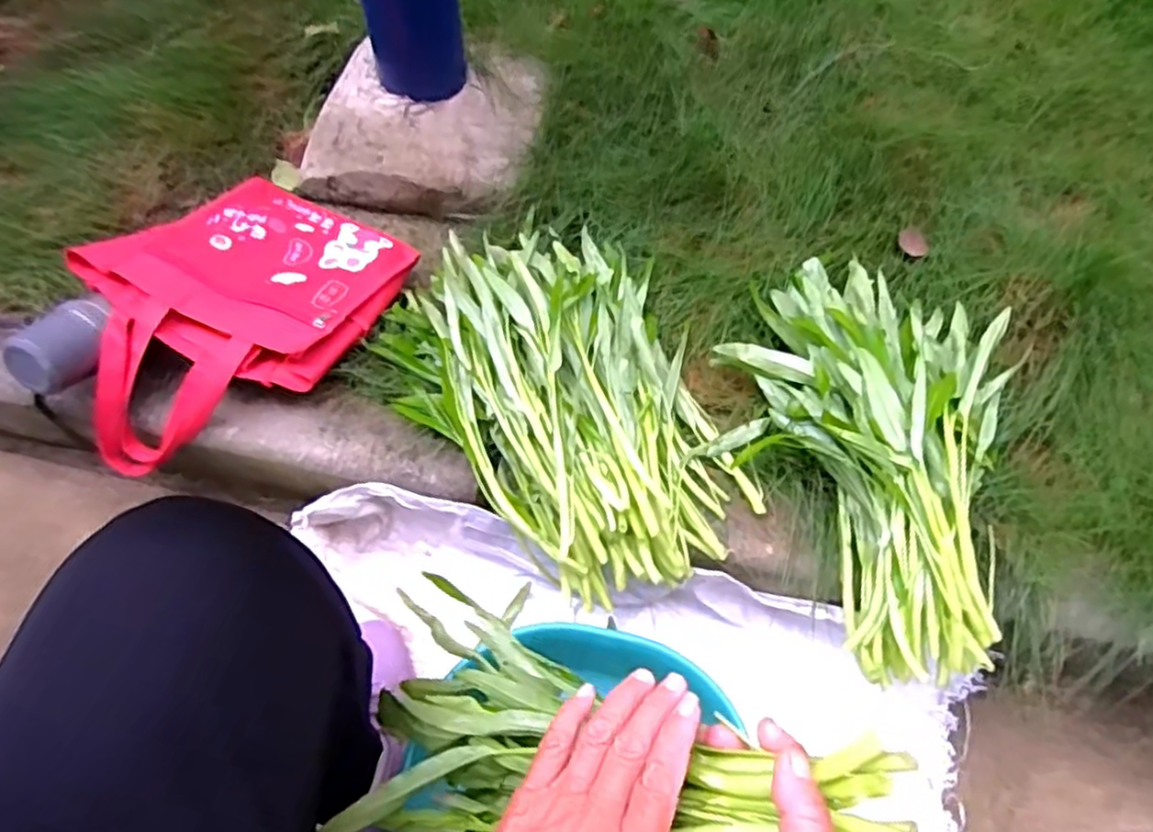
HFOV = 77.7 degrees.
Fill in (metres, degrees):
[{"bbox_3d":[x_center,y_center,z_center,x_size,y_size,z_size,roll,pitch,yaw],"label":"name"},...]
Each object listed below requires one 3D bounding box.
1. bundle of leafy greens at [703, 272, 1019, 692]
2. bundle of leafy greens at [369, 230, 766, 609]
[{"bbox_3d":[0.283,0.011,0.740,0.254,0.130,0.469,10,63,3],"label":"bundle of leafy greens"},{"bbox_3d":[-0.027,-0.024,0.758,0.316,0.105,0.432,-18,68,-10],"label":"bundle of leafy greens"}]

